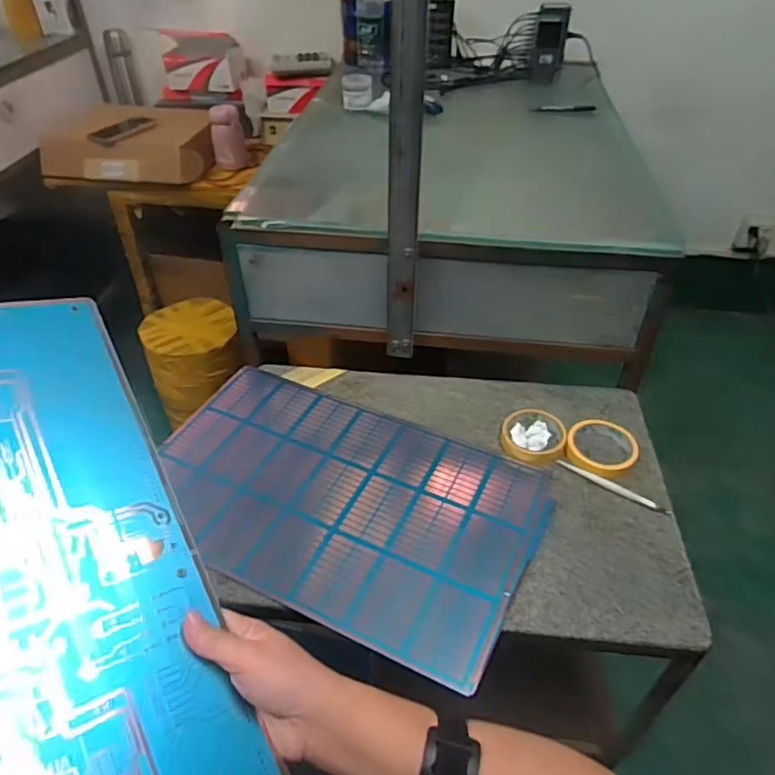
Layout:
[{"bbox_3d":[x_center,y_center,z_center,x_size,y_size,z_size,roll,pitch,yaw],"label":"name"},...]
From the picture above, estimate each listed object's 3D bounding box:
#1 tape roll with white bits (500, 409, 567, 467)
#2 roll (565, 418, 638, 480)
[{"bbox_3d":[0.211,0.071,0.845,0.090,0.027,0.085,0,42,0],"label":"tape roll with white bits"},{"bbox_3d":[0.304,0.083,0.831,0.097,0.028,0.096,-30,50,-29],"label":"roll"}]

